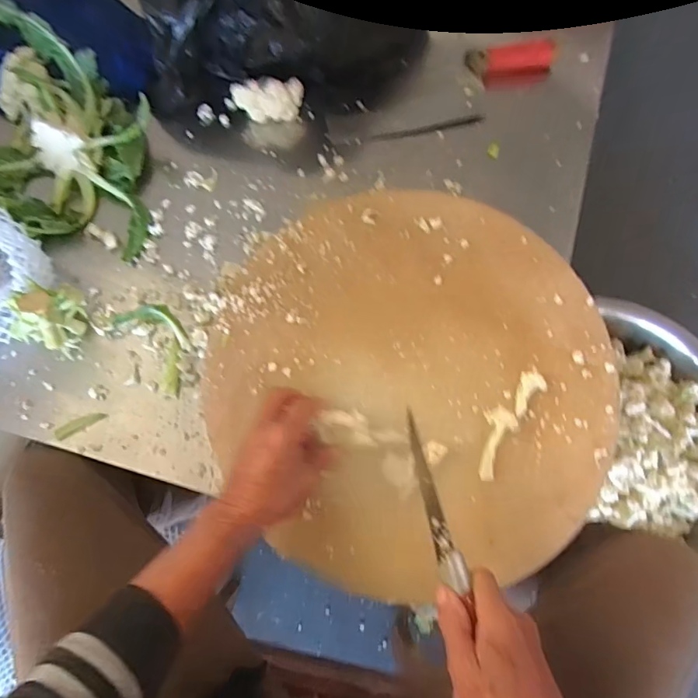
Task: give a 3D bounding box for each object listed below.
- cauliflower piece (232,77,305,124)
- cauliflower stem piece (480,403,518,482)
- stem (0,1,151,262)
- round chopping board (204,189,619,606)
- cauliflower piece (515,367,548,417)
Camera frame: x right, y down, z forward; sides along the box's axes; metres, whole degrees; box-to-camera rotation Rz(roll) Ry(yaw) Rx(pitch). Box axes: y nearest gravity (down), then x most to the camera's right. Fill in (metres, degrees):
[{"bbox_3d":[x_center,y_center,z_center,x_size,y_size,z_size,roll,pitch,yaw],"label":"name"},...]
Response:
[{"bbox_3d":[-0.097,-0.303,0.559,0.083,0.048,0.031,-7,75,-3],"label":"cauliflower piece"},{"bbox_3d":[0.148,0.093,0.453,0.031,0.011,0.073,10,75,1],"label":"cauliflower stem piece"},{"bbox_3d":[-0.317,-0.229,0.513,0.241,0.099,0.206,33,76,7],"label":"stem"},{"bbox_3d":[0.064,0.022,0.469,0.395,0.017,0.396,0,75,-1],"label":"round chopping board"},{"bbox_3d":[0.181,0.041,0.465,0.049,0.013,0.028,-42,80,-11],"label":"cauliflower piece"}]

